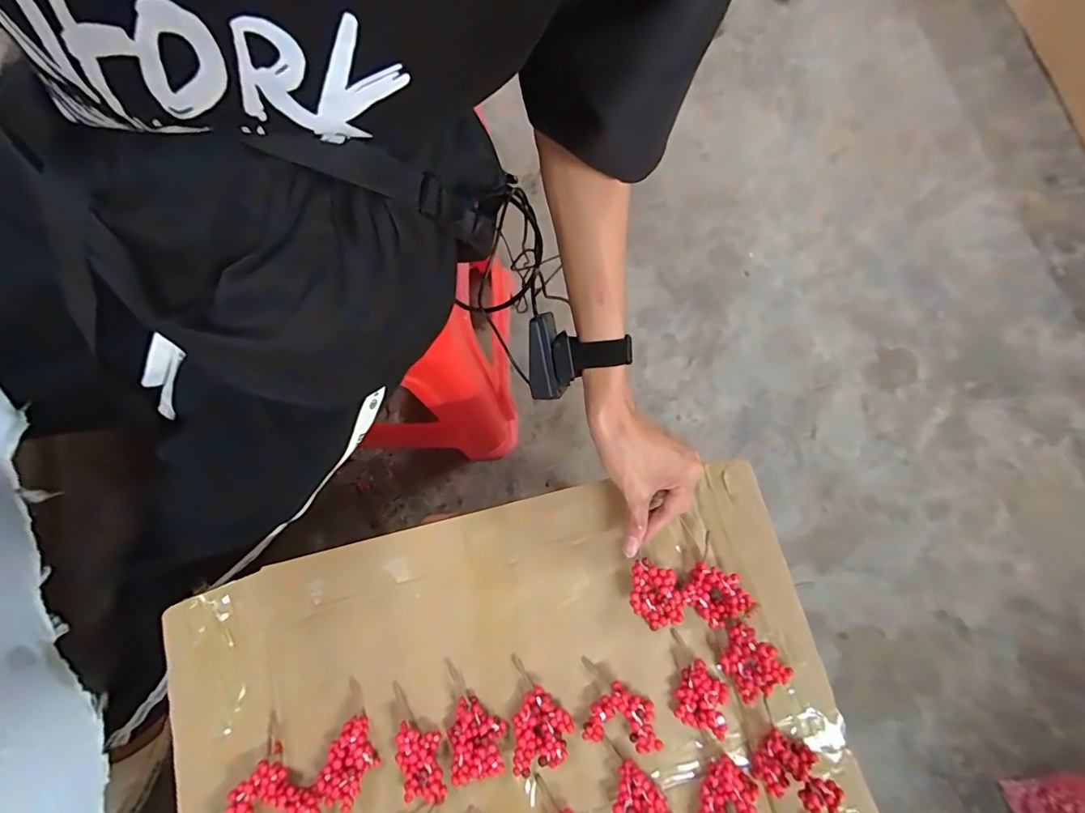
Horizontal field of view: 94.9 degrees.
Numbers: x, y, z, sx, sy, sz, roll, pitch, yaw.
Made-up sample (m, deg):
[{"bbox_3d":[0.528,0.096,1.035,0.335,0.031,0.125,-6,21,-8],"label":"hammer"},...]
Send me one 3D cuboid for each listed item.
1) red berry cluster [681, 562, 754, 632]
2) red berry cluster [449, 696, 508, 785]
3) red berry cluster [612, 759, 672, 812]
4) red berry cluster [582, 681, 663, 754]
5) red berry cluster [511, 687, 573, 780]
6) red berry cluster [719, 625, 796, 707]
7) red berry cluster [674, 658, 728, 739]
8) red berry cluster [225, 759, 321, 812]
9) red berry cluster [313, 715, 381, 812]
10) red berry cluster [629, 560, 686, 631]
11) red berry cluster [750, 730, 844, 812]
[{"bbox_3d":[0.156,0.171,0.452,0.052,0.021,0.046,44,79,9],"label":"red berry cluster"},{"bbox_3d":[-0.056,0.285,0.425,0.046,0.014,0.061,2,76,0],"label":"red berry cluster"},{"bbox_3d":[0.082,0.333,0.410,0.040,0.016,0.069,-30,78,-8],"label":"red berry cluster"},{"bbox_3d":[0.069,0.267,0.429,0.064,0.020,0.050,4,76,0],"label":"red berry cluster"},{"bbox_3d":[0.000,0.279,0.427,0.047,0.017,0.061,9,76,2],"label":"red berry cluster"},{"bbox_3d":[0.181,0.221,0.431,0.043,0.029,0.058,-31,78,-8],"label":"red berry cluster"},{"bbox_3d":[0.140,0.254,0.436,0.043,0.016,0.053,17,76,3],"label":"red berry cluster"},{"bbox_3d":[-0.225,0.319,0.405,0.078,0.022,0.045,-10,76,-3],"label":"red berry cluster"},{"bbox_3d":[-0.163,0.299,0.418,0.041,0.019,0.061,33,78,7],"label":"red berry cluster"},{"bbox_3d":[0.100,0.169,0.450,0.044,0.016,0.060,-15,77,-4],"label":"red berry cluster"},{"bbox_3d":[0.207,0.303,0.406,0.055,0.030,0.047,39,79,8],"label":"red berry cluster"}]

